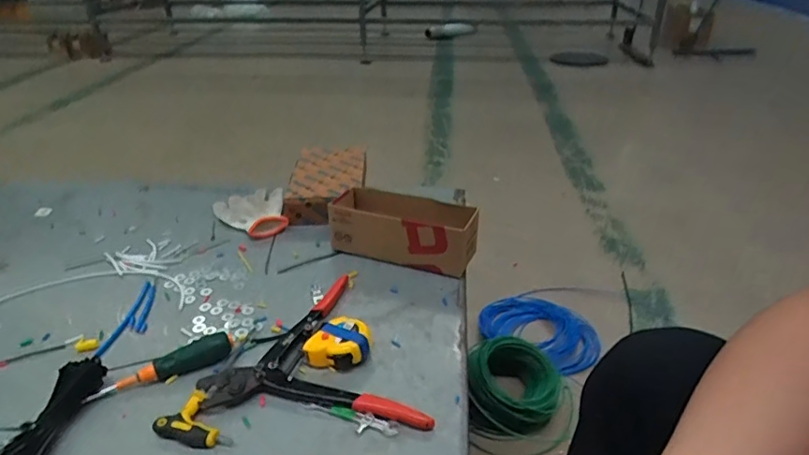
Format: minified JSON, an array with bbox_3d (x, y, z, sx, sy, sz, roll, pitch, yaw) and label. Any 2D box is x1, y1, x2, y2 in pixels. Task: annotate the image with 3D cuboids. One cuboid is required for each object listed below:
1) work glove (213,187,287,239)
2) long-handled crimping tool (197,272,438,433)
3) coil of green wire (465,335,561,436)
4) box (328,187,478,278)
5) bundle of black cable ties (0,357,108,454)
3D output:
[{"bbox_3d":[-0.277,-0.029,0.954,0.122,0.029,0.145,-11,30,-15],"label":"work glove"},{"bbox_3d":[-0.086,0.136,0.673,0.253,0.022,0.243,1,29,7],"label":"long-handled crimping tool"},{"bbox_3d":[0.231,0.332,1.108,0.193,0.113,0.199,0,31,0],"label":"coil of green wire"},{"bbox_3d":[-0.003,-0.002,0.852,0.244,0.079,0.104,12,32,24],"label":"box"},{"bbox_3d":[-0.378,0.214,0.551,0.059,0.032,0.197,-4,29,-3],"label":"bundle of black cable ties"}]

